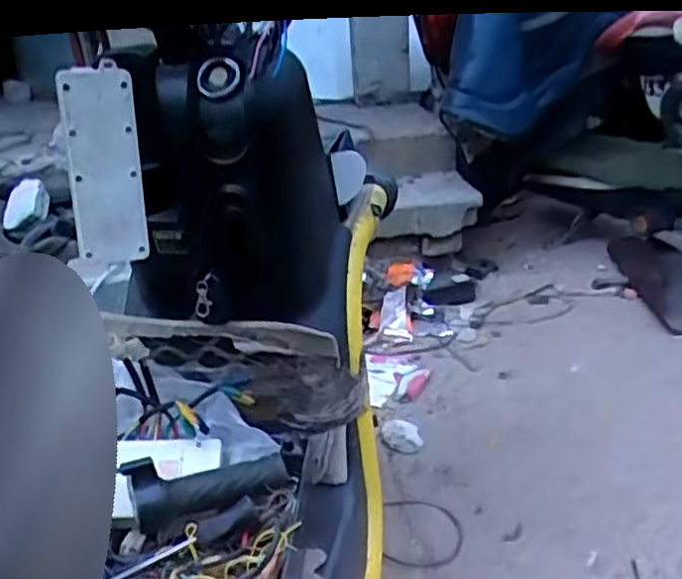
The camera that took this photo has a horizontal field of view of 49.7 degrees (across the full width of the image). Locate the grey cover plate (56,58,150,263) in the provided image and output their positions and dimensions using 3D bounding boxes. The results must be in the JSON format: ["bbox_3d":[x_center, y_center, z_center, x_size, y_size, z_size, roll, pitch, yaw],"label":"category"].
[{"bbox_3d":[-0.202,-0.103,0.627,0.061,0.168,0.008,-1,25,-3],"label":"grey cover plate"}]

